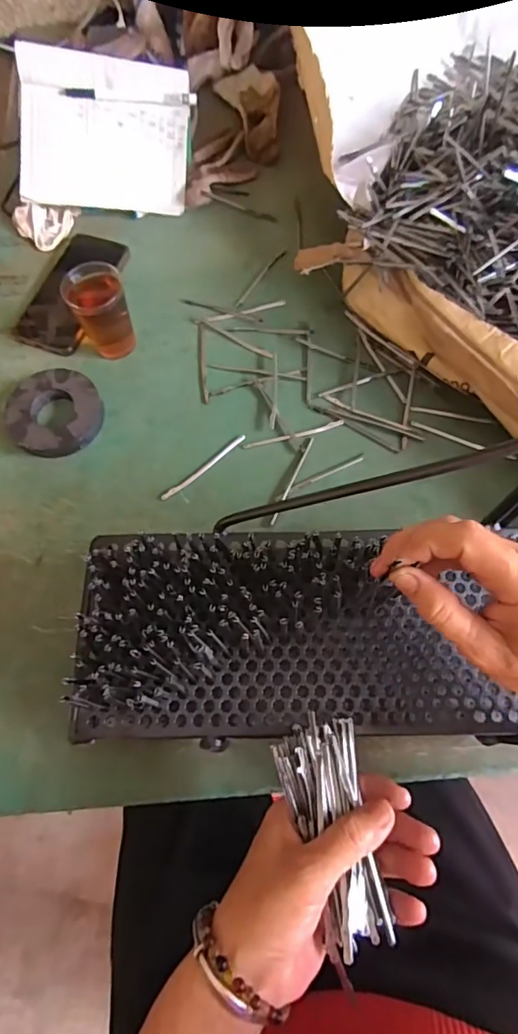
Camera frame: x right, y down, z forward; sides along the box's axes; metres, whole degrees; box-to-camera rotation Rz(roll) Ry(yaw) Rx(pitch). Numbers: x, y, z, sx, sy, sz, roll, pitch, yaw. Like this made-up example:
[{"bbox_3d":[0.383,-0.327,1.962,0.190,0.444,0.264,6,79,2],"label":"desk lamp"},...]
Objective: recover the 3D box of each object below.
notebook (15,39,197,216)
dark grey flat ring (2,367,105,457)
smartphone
[{"bbox_3d":[-0.186,-0.468,0.598,0.198,0.016,0.170,3,97,-8],"label":"notebook"},{"bbox_3d":[-0.212,-0.107,0.507,0.098,0.019,0.093,-1,70,2],"label":"dark grey flat ring"},{"bbox_3d":[-0.219,-0.264,0.566,0.081,0.015,0.162,17,71,9],"label":"smartphone"}]

